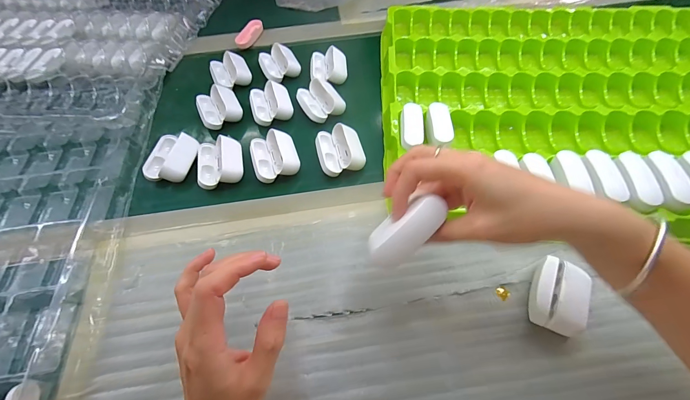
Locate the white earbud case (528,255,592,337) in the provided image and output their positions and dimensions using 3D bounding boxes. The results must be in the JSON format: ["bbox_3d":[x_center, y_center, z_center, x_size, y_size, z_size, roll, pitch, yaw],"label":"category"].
[{"bbox_3d":[0.188,0.086,0.281,0.044,0.024,0.060,23,62,17],"label":"white earbud case"}]

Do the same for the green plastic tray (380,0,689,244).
[{"bbox_3d":[0.351,-0.142,0.404,0.587,0.040,0.392,6,58,7],"label":"green plastic tray"}]

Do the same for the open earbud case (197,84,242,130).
[{"bbox_3d":[-0.173,-0.127,0.437,0.053,0.033,0.059,-25,60,-12],"label":"open earbud case"}]

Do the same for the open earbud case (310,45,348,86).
[{"bbox_3d":[-0.024,-0.199,0.472,0.053,0.031,0.060,-4,58,1],"label":"open earbud case"}]

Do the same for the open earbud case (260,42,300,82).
[{"bbox_3d":[-0.101,-0.209,0.479,0.052,0.025,0.061,-27,60,-14],"label":"open earbud case"}]

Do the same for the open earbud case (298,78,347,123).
[{"bbox_3d":[-0.035,-0.138,0.439,0.053,0.024,0.067,-25,60,-12],"label":"open earbud case"}]

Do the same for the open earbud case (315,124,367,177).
[{"bbox_3d":[-0.006,-0.062,0.387,0.053,0.027,0.065,-14,58,-6],"label":"open earbud case"}]

